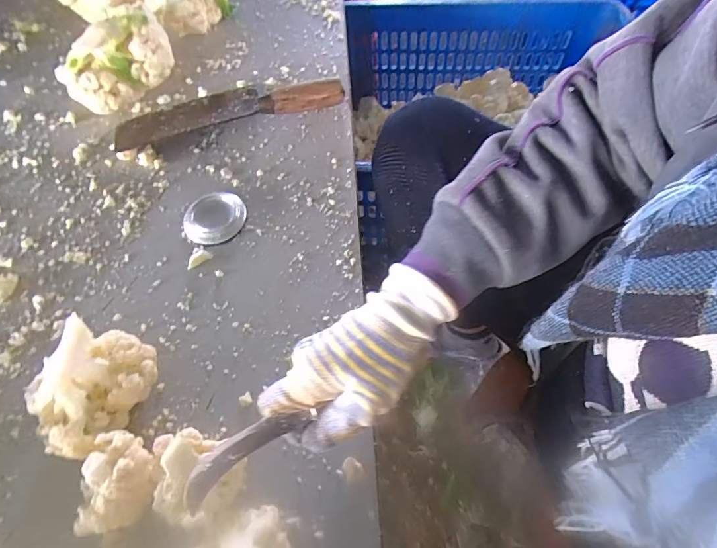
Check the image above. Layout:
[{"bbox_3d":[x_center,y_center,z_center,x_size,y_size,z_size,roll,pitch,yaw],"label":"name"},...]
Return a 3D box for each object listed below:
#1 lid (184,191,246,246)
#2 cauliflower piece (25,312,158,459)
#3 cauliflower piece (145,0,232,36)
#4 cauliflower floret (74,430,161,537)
[{"bbox_3d":[-0.147,-0.059,0.430,0.063,0.014,0.056,-30,64,-13],"label":"lid"},{"bbox_3d":[-0.197,0.088,0.318,0.062,0.077,0.090,27,66,17],"label":"cauliflower piece"},{"bbox_3d":[-0.233,-0.369,0.570,0.110,0.071,0.096,-21,62,-8],"label":"cauliflower piece"},{"bbox_3d":[-0.164,0.149,0.300,0.050,0.044,0.063,4,61,6],"label":"cauliflower floret"}]

